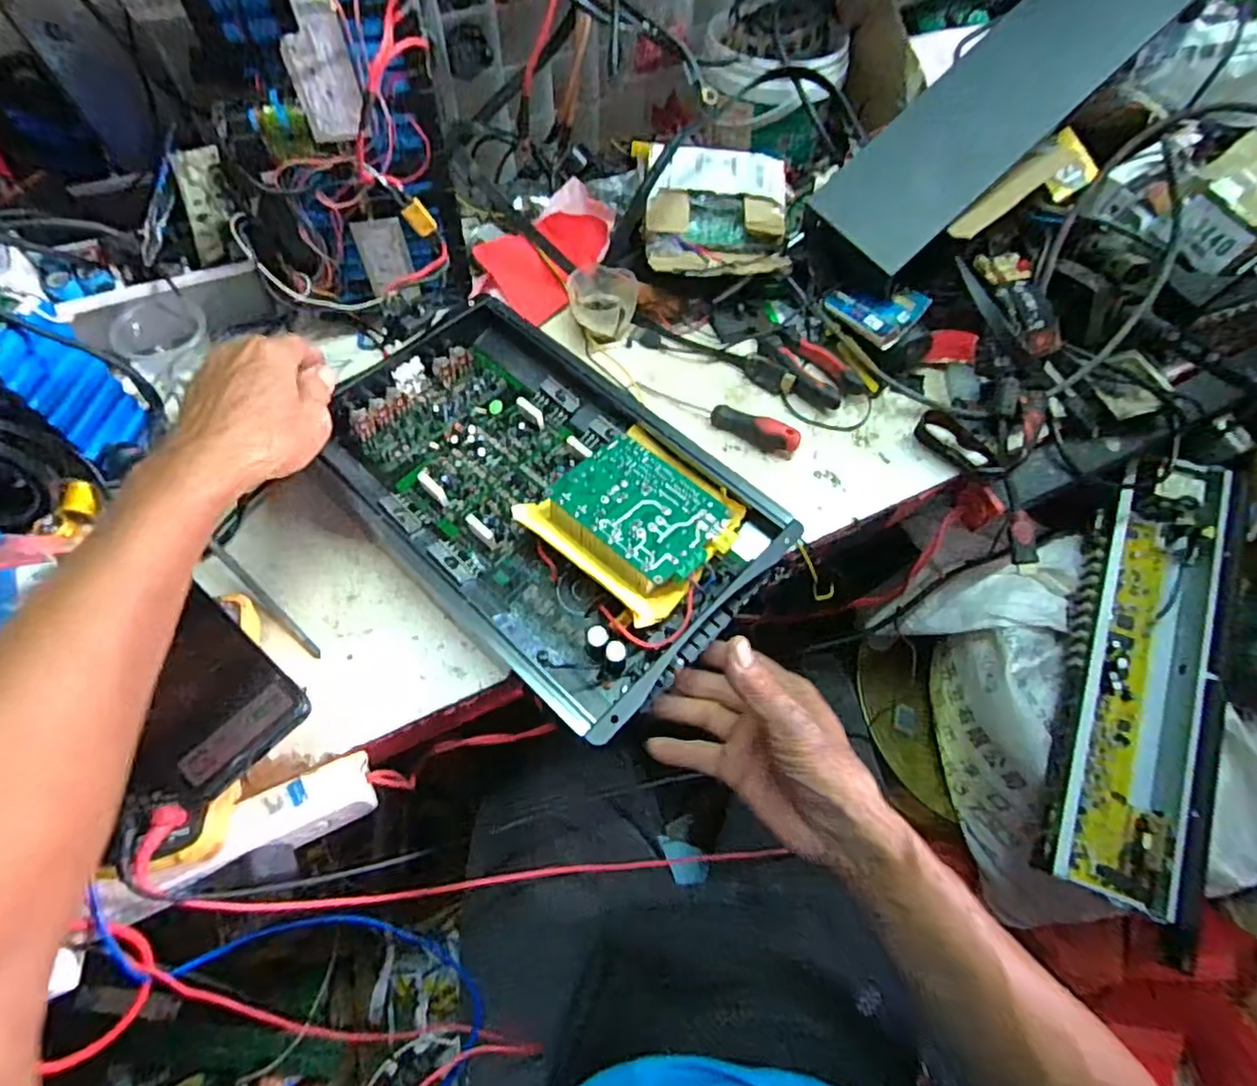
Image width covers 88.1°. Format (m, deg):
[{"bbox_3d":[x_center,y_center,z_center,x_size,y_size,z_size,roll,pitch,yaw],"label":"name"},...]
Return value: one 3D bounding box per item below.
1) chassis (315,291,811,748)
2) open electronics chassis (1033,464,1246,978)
[{"bbox_3d":[-0.070,-0.044,0.496,0.348,0.041,0.220,39,66,18],"label":"chassis"},{"bbox_3d":[0.475,0.105,0.597,0.137,0.061,0.394,17,77,8],"label":"open electronics chassis"}]

